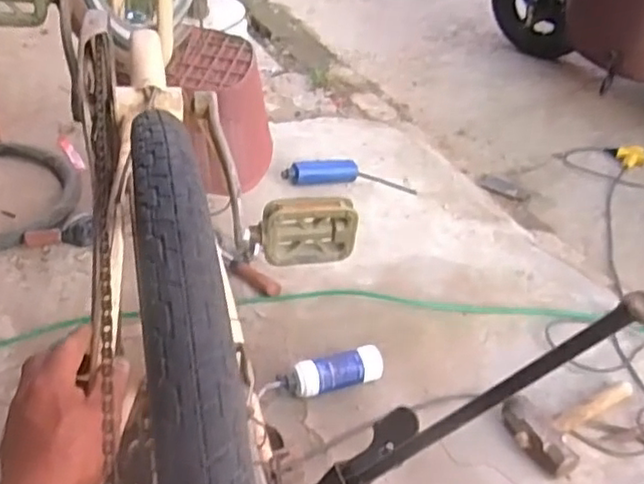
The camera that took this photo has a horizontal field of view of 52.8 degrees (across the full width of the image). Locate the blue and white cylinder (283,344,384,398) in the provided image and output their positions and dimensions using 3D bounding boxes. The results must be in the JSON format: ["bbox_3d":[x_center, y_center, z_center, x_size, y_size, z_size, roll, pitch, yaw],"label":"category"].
[{"bbox_3d":[0.023,0.232,1.151,0.185,0.053,0.056,-16,41,-17],"label":"blue and white cylinder"}]

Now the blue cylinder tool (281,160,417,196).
[{"bbox_3d":[0.073,-0.177,1.783,0.364,0.057,0.110,4,37,-19],"label":"blue cylinder tool"}]

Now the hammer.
[{"bbox_3d":[0.462,0.310,1.164,0.308,0.056,0.150,-8,36,-37],"label":"hammer"}]

